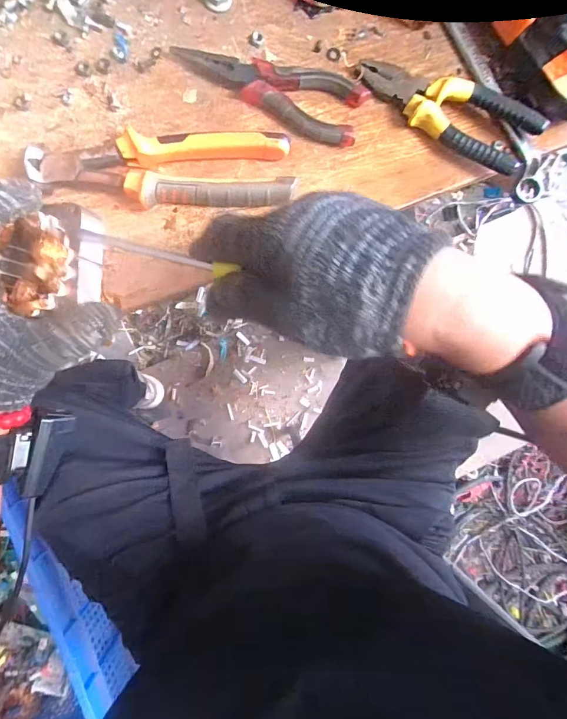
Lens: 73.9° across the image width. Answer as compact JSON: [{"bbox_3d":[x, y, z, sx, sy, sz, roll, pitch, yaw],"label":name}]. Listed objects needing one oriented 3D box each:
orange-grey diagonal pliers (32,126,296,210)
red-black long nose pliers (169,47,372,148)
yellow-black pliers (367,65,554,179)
[{"bbox_3d":[-0.089,-0.145,0.291,0.191,0.017,0.056,-2,89,-5],"label":"orange-grey diagonal pliers"},{"bbox_3d":[-0.012,-0.218,0.303,0.154,0.015,0.047,18,87,-4],"label":"red-black long nose pliers"},{"bbox_3d":[0.136,-0.208,0.311,0.148,0.023,0.051,29,86,-3],"label":"yellow-black pliers"}]

